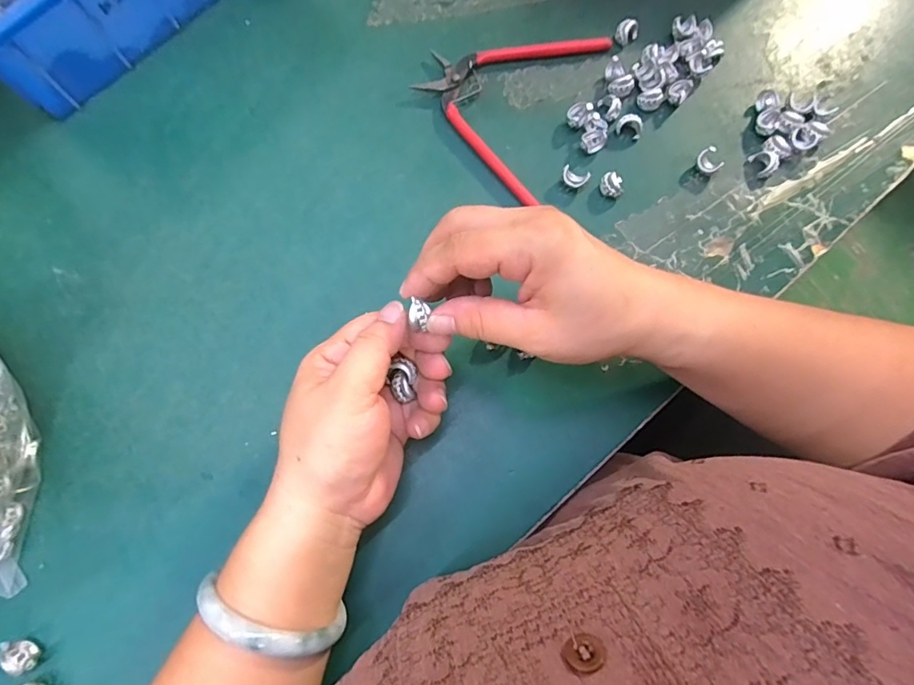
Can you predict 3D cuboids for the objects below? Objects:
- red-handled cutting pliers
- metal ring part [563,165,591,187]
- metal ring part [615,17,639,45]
[{"bbox_3d":[0.032,-0.178,0.354,0.112,0.008,0.145,22,76,5],"label":"red-handled cutting pliers"},{"bbox_3d":[0.080,-0.111,0.334,0.018,0.012,0.009,21,76,5],"label":"metal ring part"},{"bbox_3d":[0.128,-0.234,0.368,0.015,0.011,0.016,0,75,-1],"label":"metal ring part"}]

